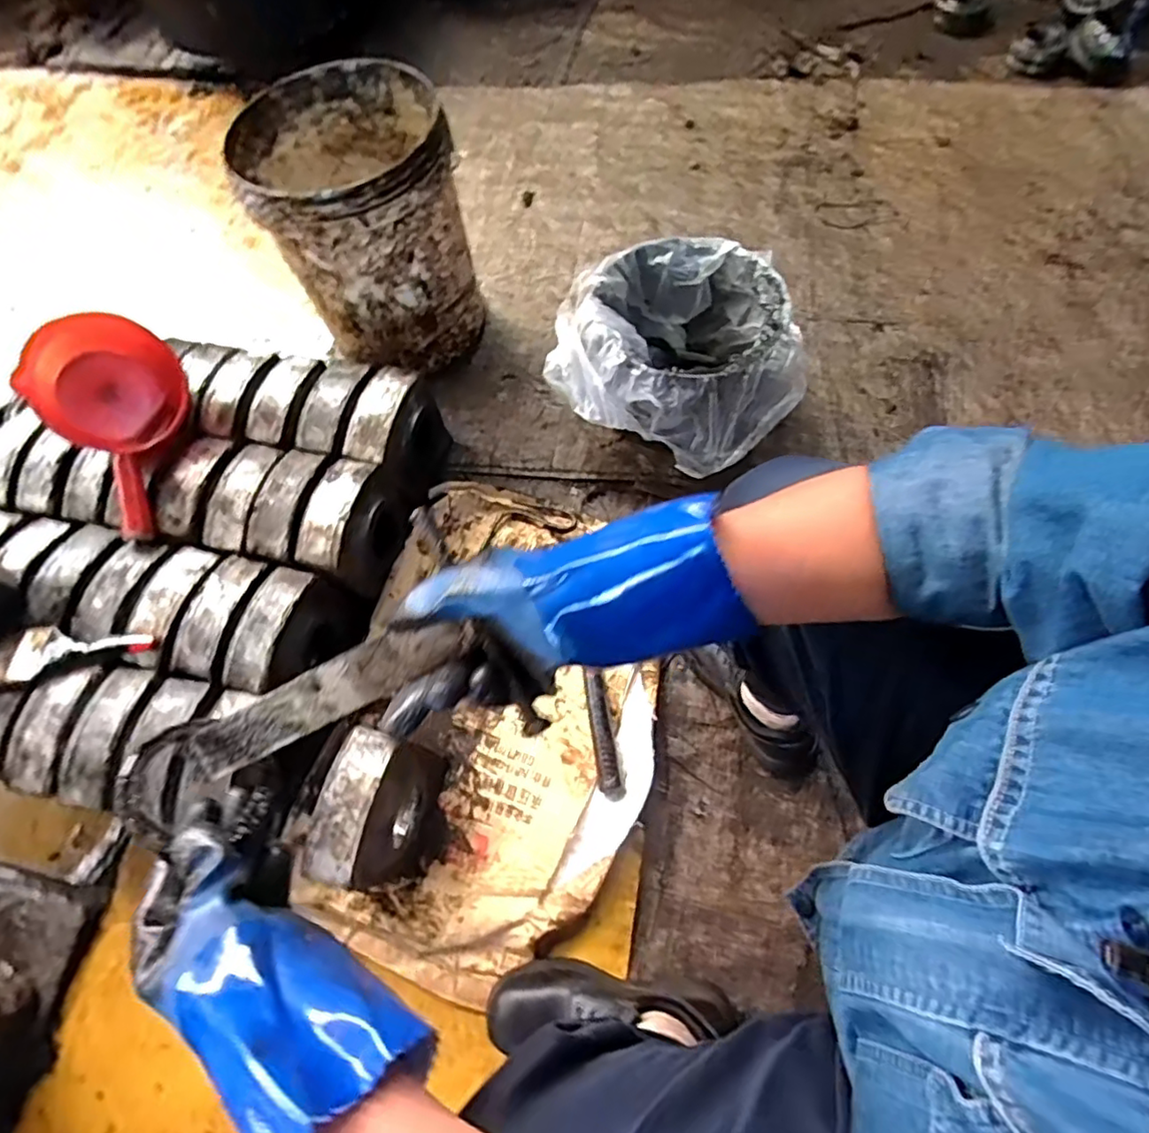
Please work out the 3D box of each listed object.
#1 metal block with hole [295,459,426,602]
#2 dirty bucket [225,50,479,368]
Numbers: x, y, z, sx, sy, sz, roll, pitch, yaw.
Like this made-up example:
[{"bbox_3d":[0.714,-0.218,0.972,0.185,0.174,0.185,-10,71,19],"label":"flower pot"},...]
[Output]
[{"bbox_3d":[-0.297,-0.060,0.850,0.089,0.126,0.163,17,69,12],"label":"metal block with hole"},{"bbox_3d":[-0.318,-0.535,0.957,0.279,0.282,0.302,-25,67,-6],"label":"dirty bucket"}]

